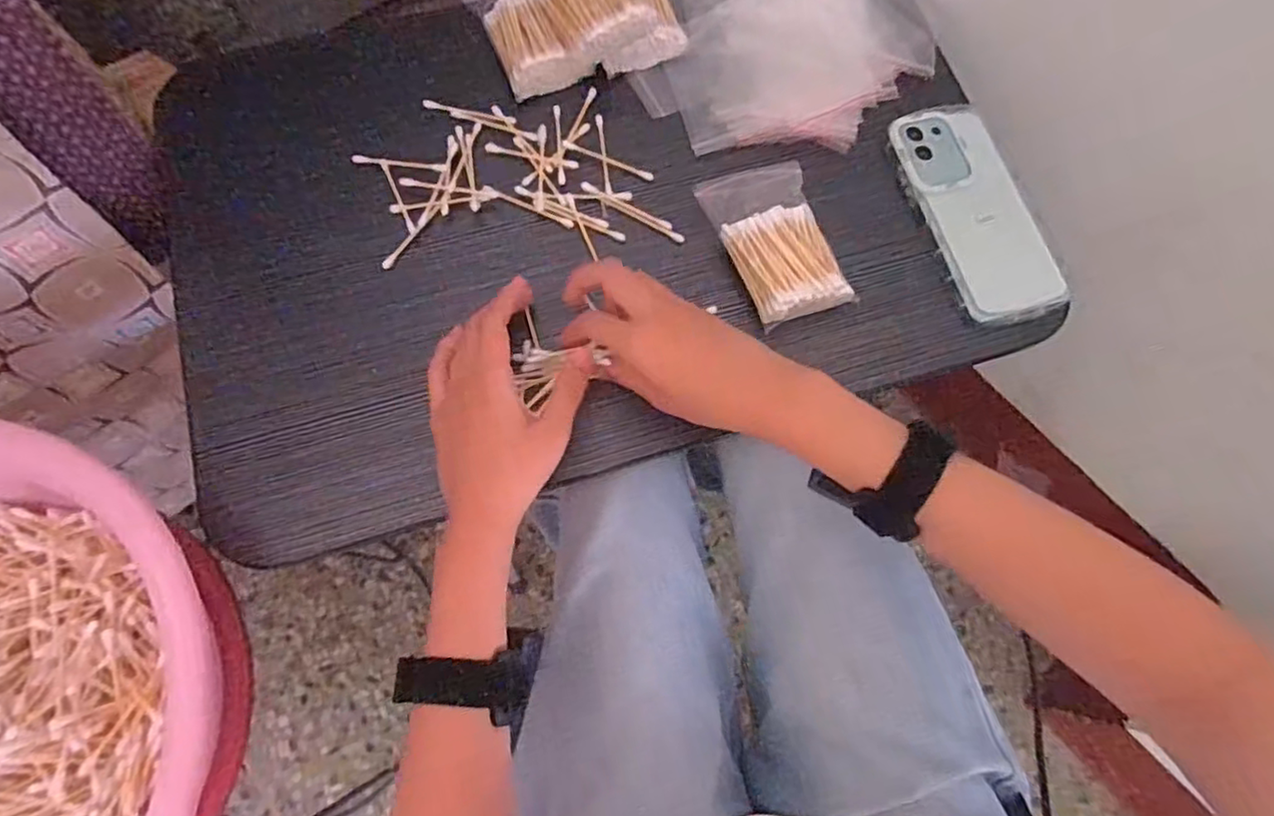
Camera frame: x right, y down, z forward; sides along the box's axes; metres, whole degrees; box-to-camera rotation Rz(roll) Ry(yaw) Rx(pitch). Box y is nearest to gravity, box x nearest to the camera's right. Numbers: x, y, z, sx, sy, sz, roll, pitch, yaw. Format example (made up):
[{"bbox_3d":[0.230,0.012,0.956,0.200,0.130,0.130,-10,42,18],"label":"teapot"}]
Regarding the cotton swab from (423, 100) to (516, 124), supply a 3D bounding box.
[{"bbox_3d":[-0.123,-0.217,0.478,0.070,0.005,0.007,13,73,2],"label":"cotton swab"}]

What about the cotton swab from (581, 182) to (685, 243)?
[{"bbox_3d":[-0.003,-0.137,0.459,0.082,0.007,0.007,30,74,7],"label":"cotton swab"}]

